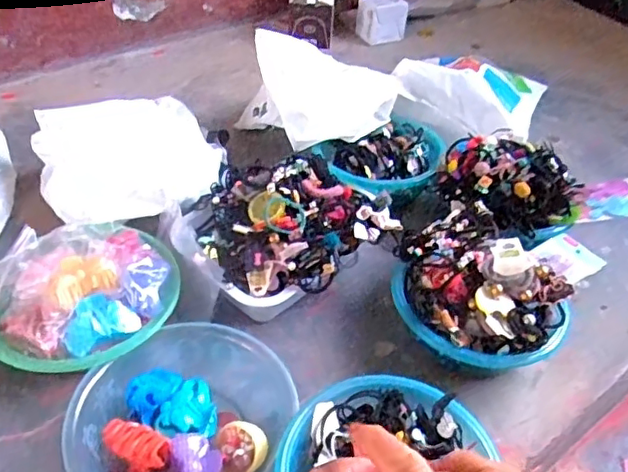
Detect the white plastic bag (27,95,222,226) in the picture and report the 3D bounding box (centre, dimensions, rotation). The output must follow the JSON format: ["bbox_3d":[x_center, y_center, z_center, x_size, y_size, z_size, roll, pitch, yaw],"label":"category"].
[{"bbox_3d":[-0.286,-0.124,0.931,0.283,0.080,0.258,-11,45,-16],"label":"white plastic bag"}]

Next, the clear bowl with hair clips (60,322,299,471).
[{"bbox_3d":[-0.142,0.212,0.646,0.228,0.075,0.212,2,42,-2],"label":"clear bowl with hair clips"}]

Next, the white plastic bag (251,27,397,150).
[{"bbox_3d":[0.037,-0.269,1.023,0.242,0.124,0.191,-24,49,-27],"label":"white plastic bag"}]

